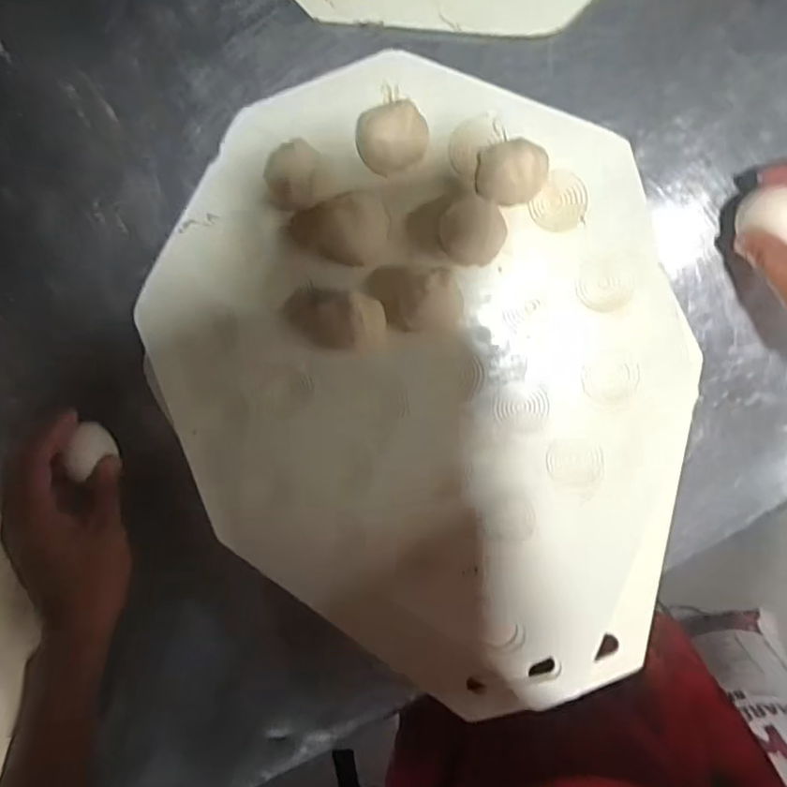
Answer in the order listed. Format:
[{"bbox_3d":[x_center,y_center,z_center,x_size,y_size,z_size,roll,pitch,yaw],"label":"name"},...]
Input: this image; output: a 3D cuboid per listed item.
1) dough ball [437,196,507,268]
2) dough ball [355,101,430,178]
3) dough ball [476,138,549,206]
[{"bbox_3d":[0.059,-0.117,0.422,0.046,0.041,0.043,1,97,6],"label":"dough ball"},{"bbox_3d":[0.000,-0.187,0.425,0.050,0.032,0.043,-30,93,9],"label":"dough ball"},{"bbox_3d":[0.086,-0.158,0.418,0.052,0.035,0.042,-9,96,8],"label":"dough ball"}]

